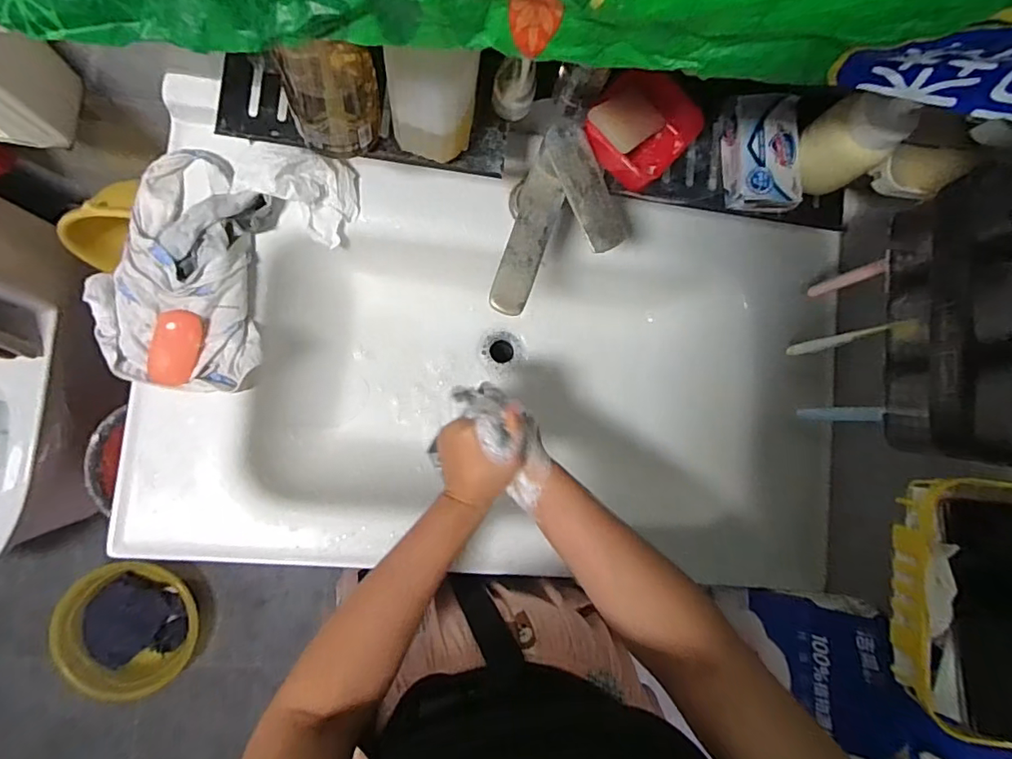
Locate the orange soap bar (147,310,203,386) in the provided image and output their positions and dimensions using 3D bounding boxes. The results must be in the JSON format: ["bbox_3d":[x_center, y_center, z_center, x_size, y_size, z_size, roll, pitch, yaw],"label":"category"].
[{"bbox_3d":[-0.336,-0.032,0.544,0.042,0.021,0.076,16,85,-8],"label":"orange soap bar"}]

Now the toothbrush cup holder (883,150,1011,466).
[{"bbox_3d":[0.357,-0.044,0.400,0.074,0.114,0.209,7,86,-8],"label":"toothbrush cup holder"}]

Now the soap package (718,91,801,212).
[{"bbox_3d":[0.237,-0.205,0.494,0.056,0.040,0.098,-1,87,-9],"label":"soap package"}]

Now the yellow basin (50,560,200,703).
[{"bbox_3d":[-0.838,0.563,1.192,0.262,0.087,0.303,-4,88,-9],"label":"yellow basin"}]

